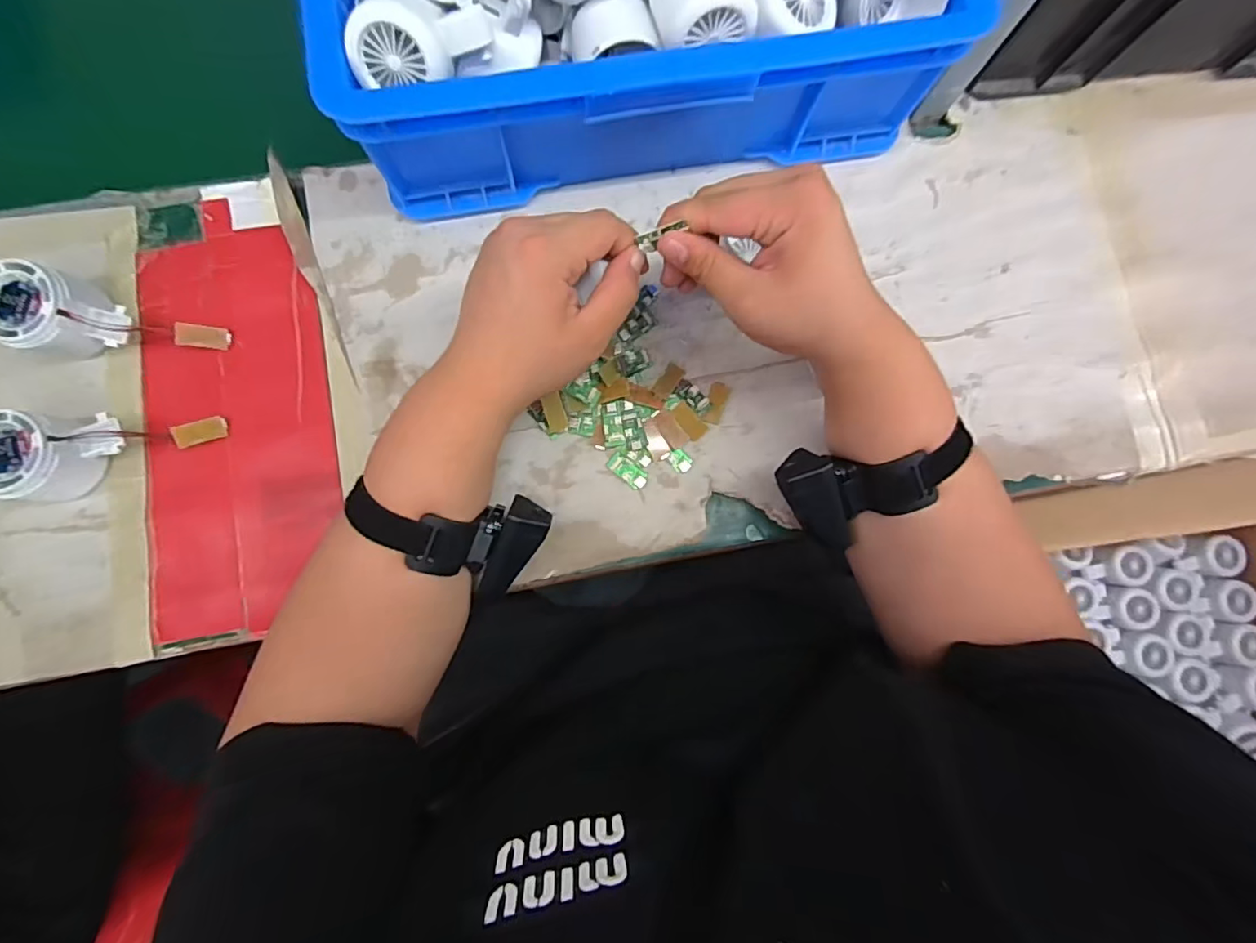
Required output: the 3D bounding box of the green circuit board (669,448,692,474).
[{"bbox_3d":[0.039,-0.008,0.420,0.013,0.004,0.019,-42,87,-6],"label":"green circuit board"}]

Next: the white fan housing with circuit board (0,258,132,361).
[{"bbox_3d":[-0.391,-0.105,0.387,0.072,0.053,0.058,23,83,0],"label":"white fan housing with circuit board"}]

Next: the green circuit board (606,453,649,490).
[{"bbox_3d":[0.000,0.000,0.417,0.031,0.005,0.014,39,84,2],"label":"green circuit board"}]

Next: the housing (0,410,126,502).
[{"bbox_3d":[-0.384,-0.009,0.376,0.073,0.052,0.058,-2,84,-3],"label":"housing"}]

